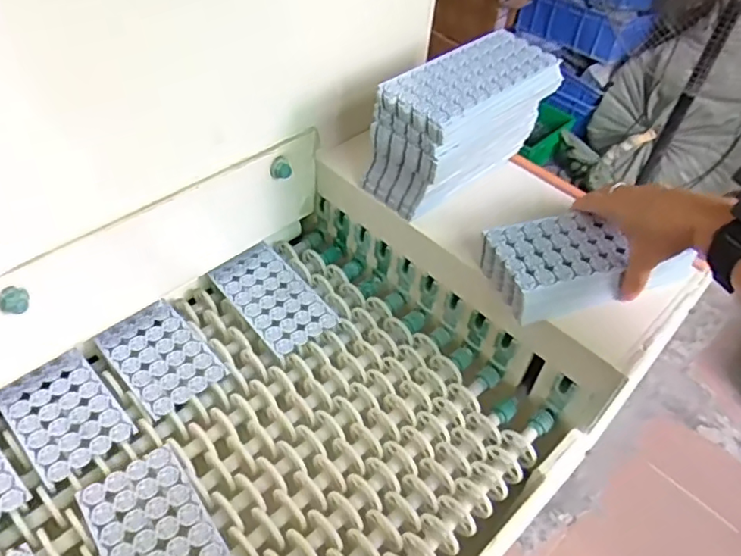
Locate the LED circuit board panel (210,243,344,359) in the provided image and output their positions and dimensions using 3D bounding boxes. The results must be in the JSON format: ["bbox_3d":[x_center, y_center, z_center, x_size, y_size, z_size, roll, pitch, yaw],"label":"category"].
[{"bbox_3d":[-0.111,0.018,0.689,0.086,0.007,0.152,-29,56,-29],"label":"LED circuit board panel"}]

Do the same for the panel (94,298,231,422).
[{"bbox_3d":[-0.216,0.078,0.621,0.085,0.006,0.126,-30,57,-31],"label":"panel"}]

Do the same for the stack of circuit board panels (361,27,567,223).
[{"bbox_3d":[0.100,-0.168,0.668,0.208,0.127,0.095,-34,59,-32],"label":"stack of circuit board panels"}]

